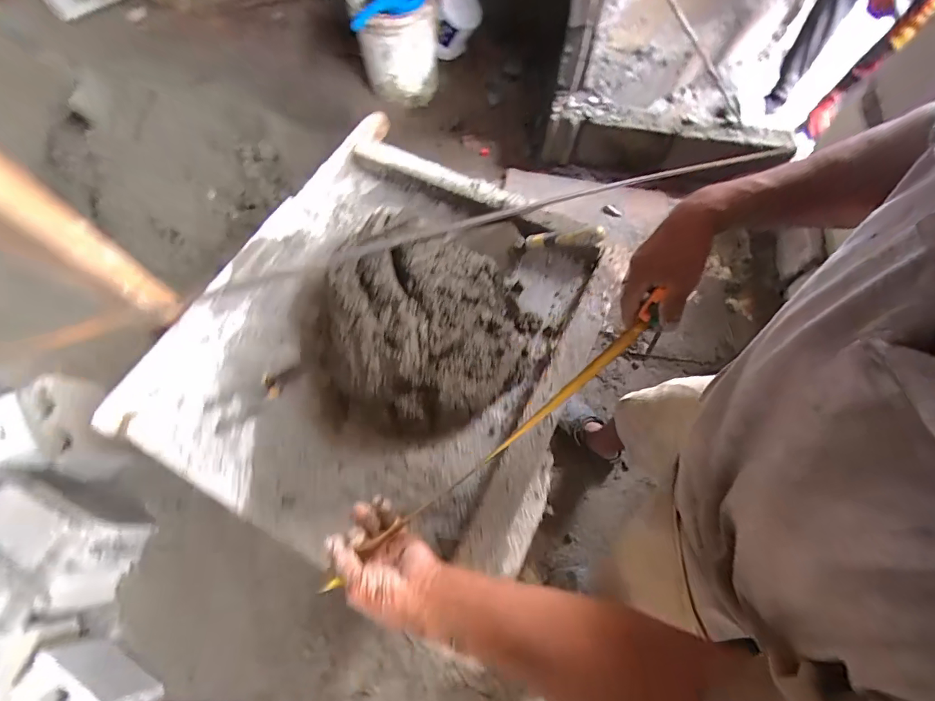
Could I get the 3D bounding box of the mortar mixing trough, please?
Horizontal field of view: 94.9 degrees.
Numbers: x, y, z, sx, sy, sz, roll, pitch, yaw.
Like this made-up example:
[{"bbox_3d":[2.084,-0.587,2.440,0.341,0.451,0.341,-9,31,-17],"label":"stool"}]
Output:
[{"bbox_3d":[-0.126,-0.044,0.728,0.647,0.142,0.714,25,71,10],"label":"mortar mixing trough"}]

